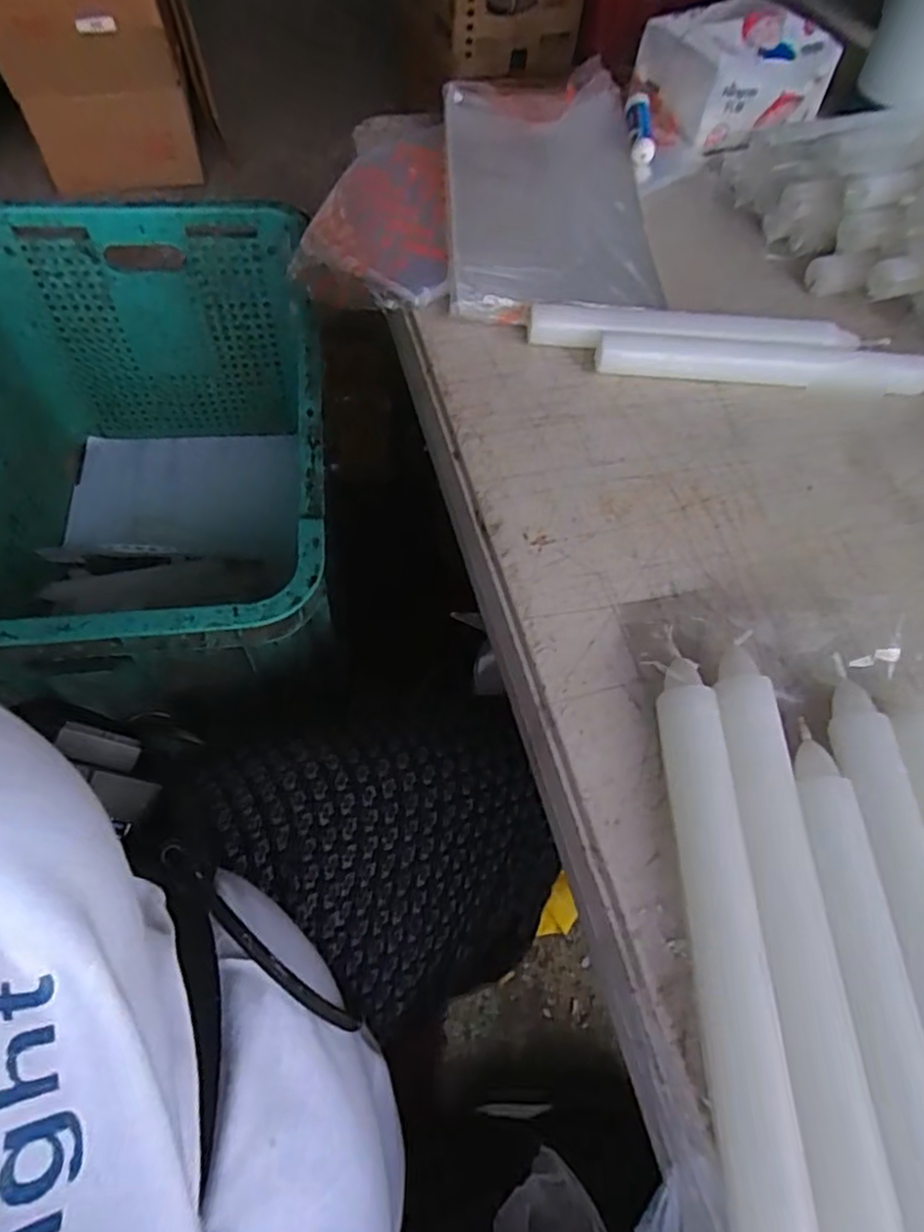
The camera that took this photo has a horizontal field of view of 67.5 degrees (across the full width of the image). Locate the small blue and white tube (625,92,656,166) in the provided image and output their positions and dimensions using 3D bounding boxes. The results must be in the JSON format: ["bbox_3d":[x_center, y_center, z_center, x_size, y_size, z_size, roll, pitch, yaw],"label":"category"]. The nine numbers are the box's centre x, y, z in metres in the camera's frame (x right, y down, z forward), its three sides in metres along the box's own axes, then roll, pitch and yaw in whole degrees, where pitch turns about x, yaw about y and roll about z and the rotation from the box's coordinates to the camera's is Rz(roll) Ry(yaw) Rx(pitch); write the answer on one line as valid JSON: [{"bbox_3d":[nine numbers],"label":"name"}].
[{"bbox_3d":[0.130,-0.357,0.505,0.020,0.017,0.069,3,58,-2],"label":"small blue and white tube"}]

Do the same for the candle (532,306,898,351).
[{"bbox_3d":[0.137,-0.160,0.396,0.196,0.022,0.018,4,58,-2],"label":"candle"}]

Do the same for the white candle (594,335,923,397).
[{"bbox_3d":[0.173,-0.140,0.386,0.195,0.016,0.020,2,58,-3],"label":"white candle"}]

